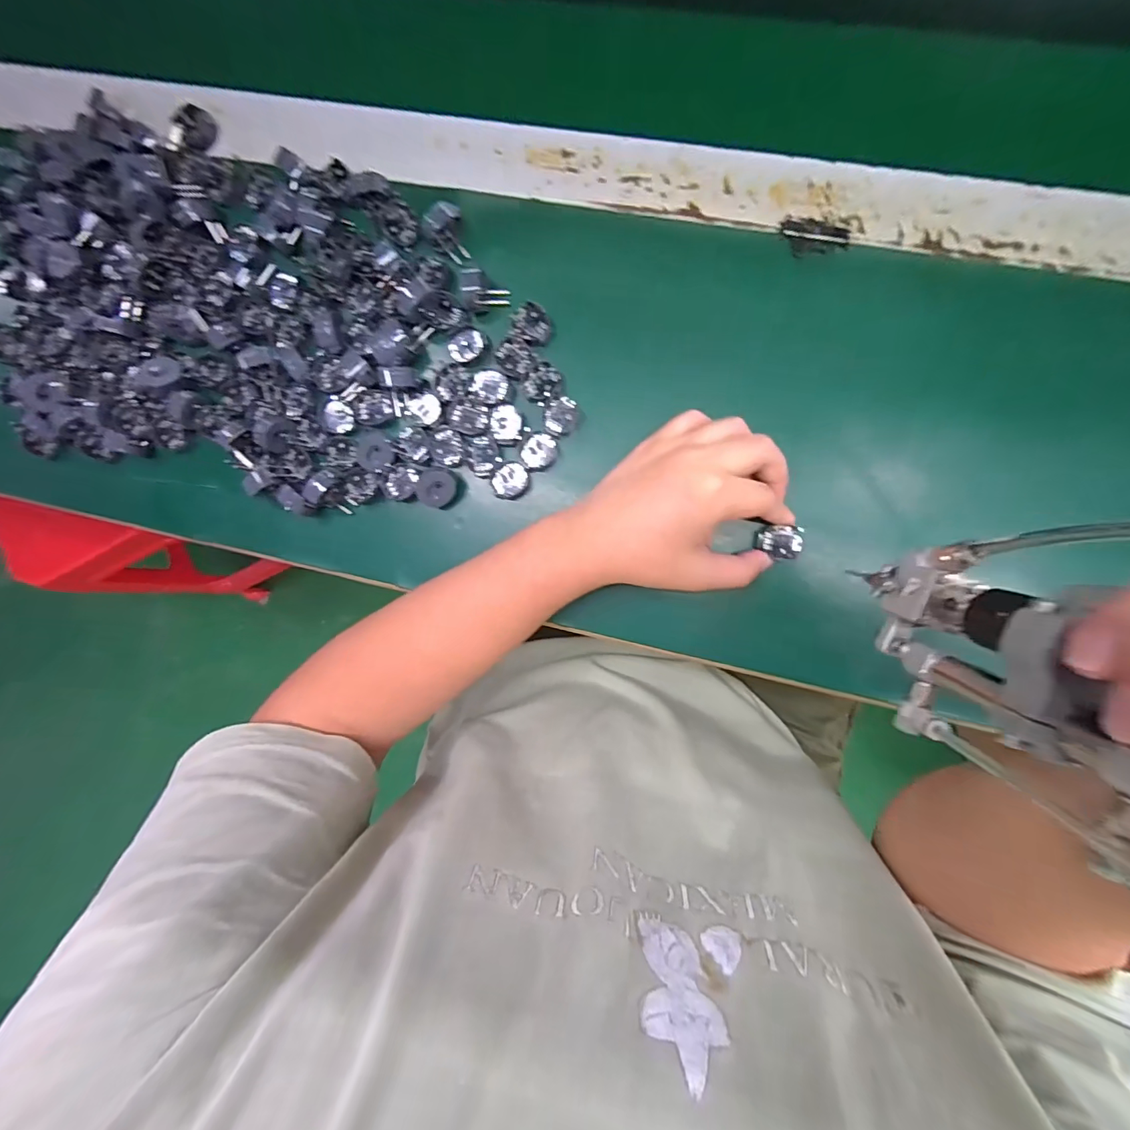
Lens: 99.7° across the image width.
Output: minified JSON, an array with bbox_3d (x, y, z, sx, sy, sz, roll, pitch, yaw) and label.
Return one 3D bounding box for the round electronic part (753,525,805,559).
[{"bbox_3d":[0.147,-0.016,0.328,0.029,0.009,0.022,2,97,5],"label":"round electronic part"}]

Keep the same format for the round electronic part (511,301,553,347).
[{"bbox_3d":[-0.023,-0.171,0.339,0.031,0.006,0.026,31,97,5],"label":"round electronic part"}]

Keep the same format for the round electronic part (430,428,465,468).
[{"bbox_3d":[-0.087,-0.086,0.350,0.025,0.005,0.028,-3,93,8],"label":"round electronic part"}]

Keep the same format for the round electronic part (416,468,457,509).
[{"bbox_3d":[-0.093,-0.056,0.348,0.024,0.015,0.028,23,96,6],"label":"round electronic part"}]

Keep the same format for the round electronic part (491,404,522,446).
[{"bbox_3d":[-0.043,-0.101,0.346,0.022,0.004,0.029,-4,92,8],"label":"round electronic part"}]

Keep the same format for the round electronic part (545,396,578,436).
[{"bbox_3d":[-0.003,-0.106,0.341,0.022,0.006,0.026,7,94,8],"label":"round electronic part"}]

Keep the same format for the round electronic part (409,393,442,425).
[{"bbox_3d":[-0.103,-0.117,0.353,0.025,0.004,0.020,39,97,4],"label":"round electronic part"}]

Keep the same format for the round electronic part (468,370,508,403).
[{"bbox_3d":[-0.055,-0.129,0.343,0.027,0.004,0.022,37,97,5],"label":"round electronic part"}]

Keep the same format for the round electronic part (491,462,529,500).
[{"bbox_3d":[-0.040,-0.061,0.348,0.028,0.004,0.024,-38,87,8],"label":"round electronic part"}]

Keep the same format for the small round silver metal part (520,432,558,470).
[{"bbox_3d":[-0.019,-0.082,0.345,0.025,0.004,0.024,7,94,7],"label":"small round silver metal part"}]

